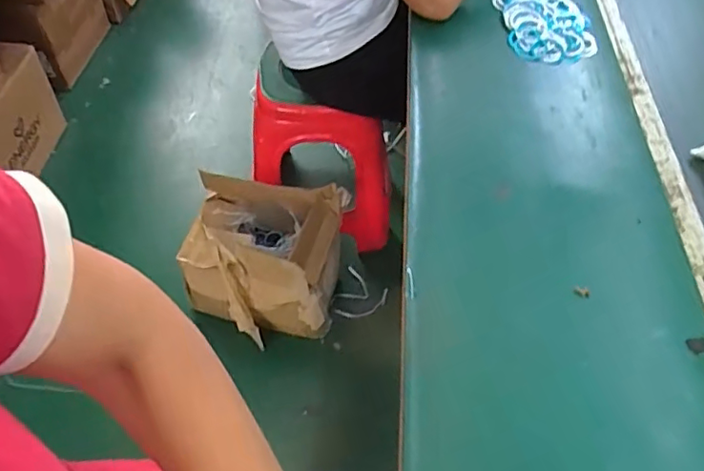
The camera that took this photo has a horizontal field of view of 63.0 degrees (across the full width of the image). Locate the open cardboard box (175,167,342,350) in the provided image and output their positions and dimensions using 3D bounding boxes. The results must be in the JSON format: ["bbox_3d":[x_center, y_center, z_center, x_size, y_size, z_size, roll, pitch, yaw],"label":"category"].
[{"bbox_3d":[-0.215,0.069,1.381,0.360,0.280,0.300,9,53,5],"label":"open cardboard box"}]

